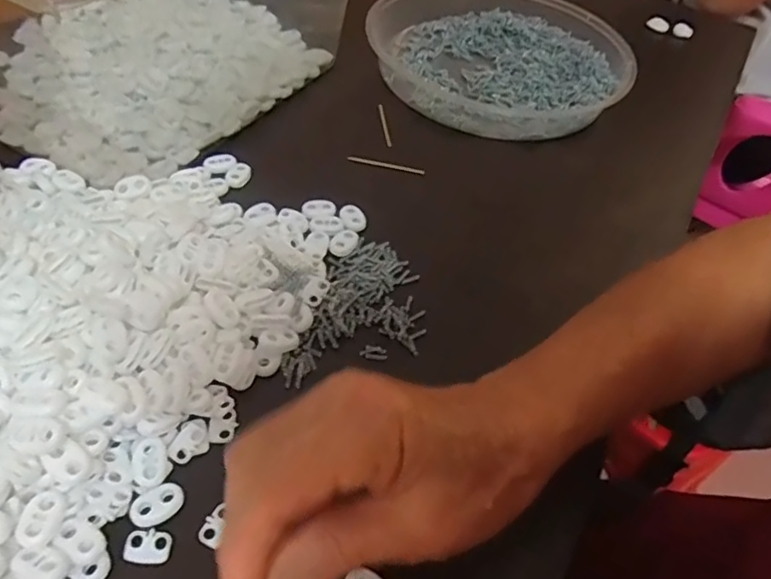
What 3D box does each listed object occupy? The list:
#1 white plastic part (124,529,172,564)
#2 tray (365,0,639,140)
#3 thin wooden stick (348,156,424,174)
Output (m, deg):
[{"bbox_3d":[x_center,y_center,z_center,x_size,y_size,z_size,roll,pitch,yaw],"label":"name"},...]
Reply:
[{"bbox_3d":[-0.101,0.109,0.249,0.019,0.004,0.013,7,49,-2],"label":"white plastic part"},{"bbox_3d":[0.100,-0.222,0.544,0.236,0.040,0.236,4,49,-4],"label":"tray"},{"bbox_3d":[0.001,-0.094,0.438,0.059,0.004,0.005,16,49,6],"label":"thin wooden stick"}]

